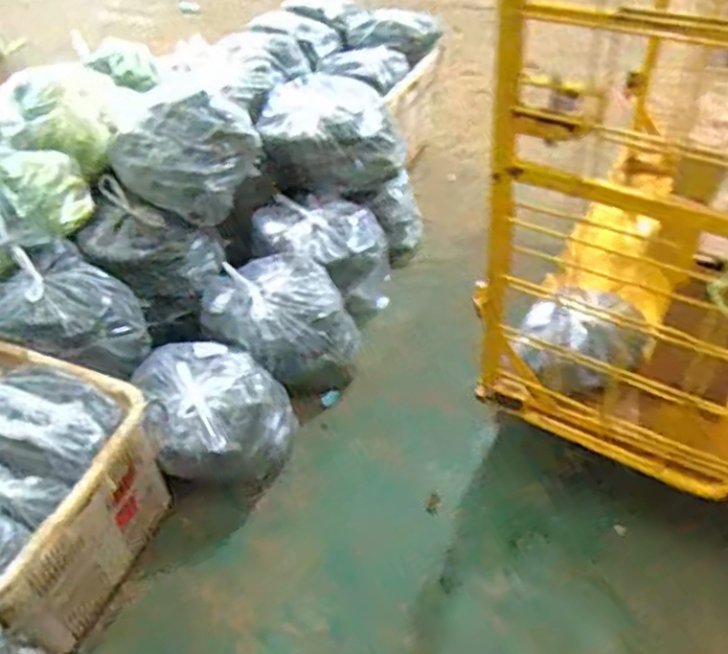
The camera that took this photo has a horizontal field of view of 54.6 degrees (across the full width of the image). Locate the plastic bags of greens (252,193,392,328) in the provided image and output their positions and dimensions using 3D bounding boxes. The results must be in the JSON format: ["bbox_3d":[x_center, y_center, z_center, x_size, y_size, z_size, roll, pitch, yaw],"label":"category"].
[{"bbox_3d":[-0.113,-0.202,1.928,0.345,0.238,0.277,17,50,22],"label":"plastic bags of greens"}]

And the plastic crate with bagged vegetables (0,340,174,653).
[{"bbox_3d":[-0.805,0.304,1.475,0.738,0.341,0.464,17,50,22],"label":"plastic crate with bagged vegetables"}]

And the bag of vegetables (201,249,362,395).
[{"bbox_3d":[-0.200,-0.033,1.739,0.302,0.195,0.358,-29,49,-20],"label":"bag of vegetables"}]

